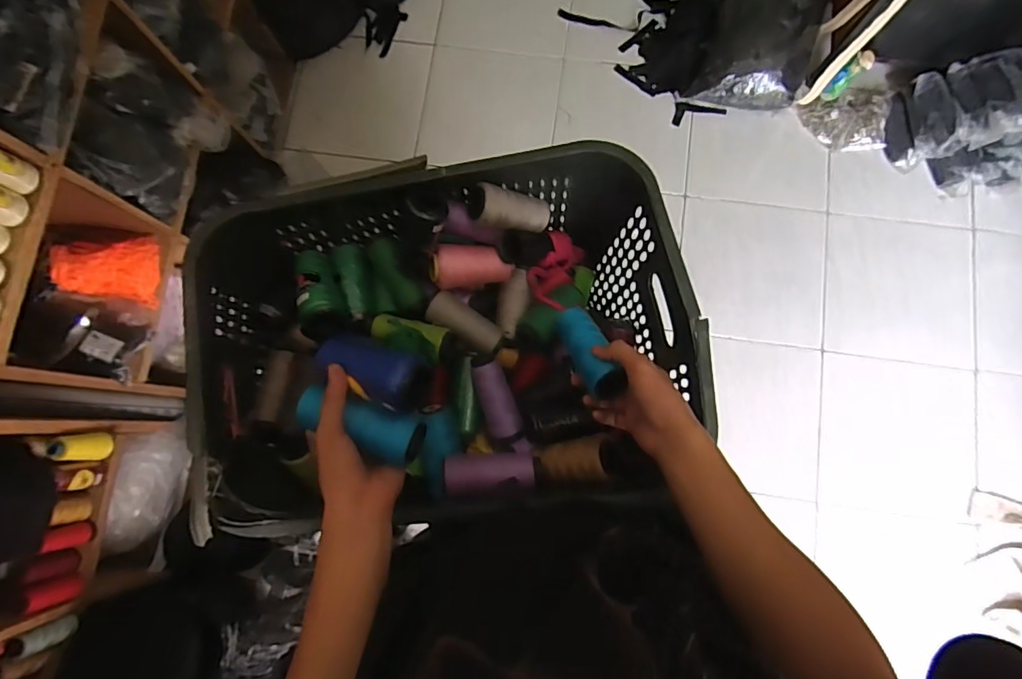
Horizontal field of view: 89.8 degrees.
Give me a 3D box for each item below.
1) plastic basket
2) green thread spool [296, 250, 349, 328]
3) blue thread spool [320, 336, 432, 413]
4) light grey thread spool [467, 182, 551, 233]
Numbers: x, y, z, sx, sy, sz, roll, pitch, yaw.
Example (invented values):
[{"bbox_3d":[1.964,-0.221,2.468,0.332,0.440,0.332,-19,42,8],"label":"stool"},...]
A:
[{"bbox_3d":[-0.073,-0.005,0.664,0.563,0.224,0.412,-5,80,0],"label":"plastic basket"},{"bbox_3d":[-0.258,-0.070,0.681,0.053,0.045,0.116,-21,62,2],"label":"green thread spool"},{"bbox_3d":[-0.127,0.025,0.459,0.110,0.040,0.048,23,86,10],"label":"blue thread spool"},{"bbox_3d":[0.000,-0.167,0.668,0.112,0.045,0.049,5,83,-28],"label":"light grey thread spool"}]

